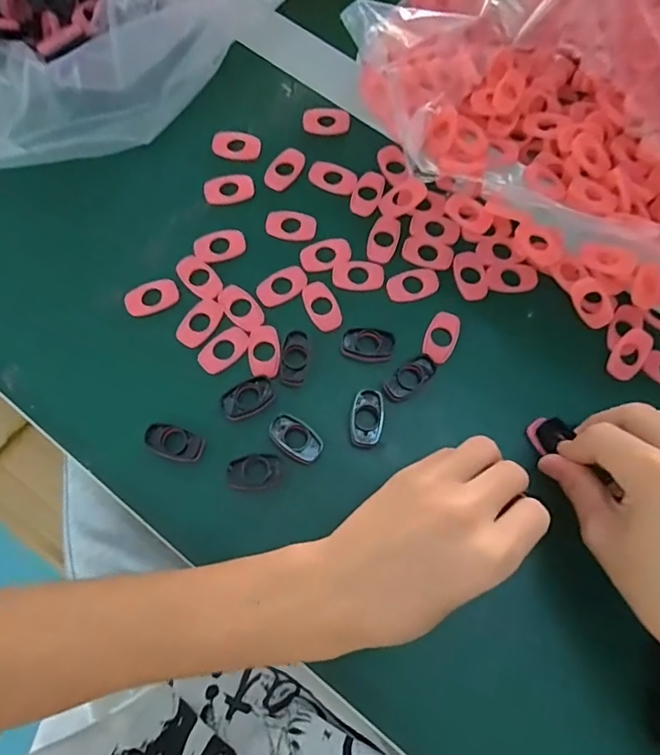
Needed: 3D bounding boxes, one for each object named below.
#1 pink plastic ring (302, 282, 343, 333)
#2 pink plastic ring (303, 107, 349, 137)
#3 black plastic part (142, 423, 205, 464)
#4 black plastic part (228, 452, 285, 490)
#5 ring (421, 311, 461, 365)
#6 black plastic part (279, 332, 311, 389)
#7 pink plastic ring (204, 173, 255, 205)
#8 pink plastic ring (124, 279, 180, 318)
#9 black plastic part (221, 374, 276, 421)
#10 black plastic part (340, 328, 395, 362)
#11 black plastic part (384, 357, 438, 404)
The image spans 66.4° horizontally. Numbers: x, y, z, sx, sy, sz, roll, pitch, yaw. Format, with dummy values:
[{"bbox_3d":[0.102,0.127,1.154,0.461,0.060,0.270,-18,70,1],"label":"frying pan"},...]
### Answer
[{"bbox_3d":[-0.005,-0.044,0.312,0.019,0.004,0.034,-24,75,-7],"label":"pink plastic ring"},{"bbox_3d":[-0.002,-0.179,0.352,0.032,0.006,0.018,7,74,2],"label":"pink plastic ring"},{"bbox_3d":[-0.089,0.037,0.286,0.034,0.004,0.018,20,75,6],"label":"black plastic part"},{"bbox_3d":[-0.042,0.053,0.283,0.031,0.006,0.019,-6,74,-2],"label":"black plastic part"},{"bbox_3d":[0.069,-0.025,0.309,0.019,0.004,0.033,22,75,6],"label":"ring"},{"bbox_3d":[-0.021,-0.011,0.300,0.016,0.005,0.032,10,74,3],"label":"black plastic part"},{"bbox_3d":[-0.067,-0.127,0.337,0.033,0.004,0.021,-16,74,-5],"label":"pink plastic ring"},{"bbox_3d":[-0.111,-0.051,0.313,0.033,0.004,0.021,-19,75,-6],"label":"pink plastic ring"},{"bbox_3d":[-0.048,0.012,0.293,0.031,0.005,0.018,-29,76,-8],"label":"black plastic part"},{"bbox_3d":[0.023,-0.020,0.304,0.030,0.006,0.020,14,74,4],"label":"black plastic part"},{"bbox_3d":[0.048,0.000,0.301,0.035,0.004,0.016,-35,77,-10],"label":"black plastic part"}]

